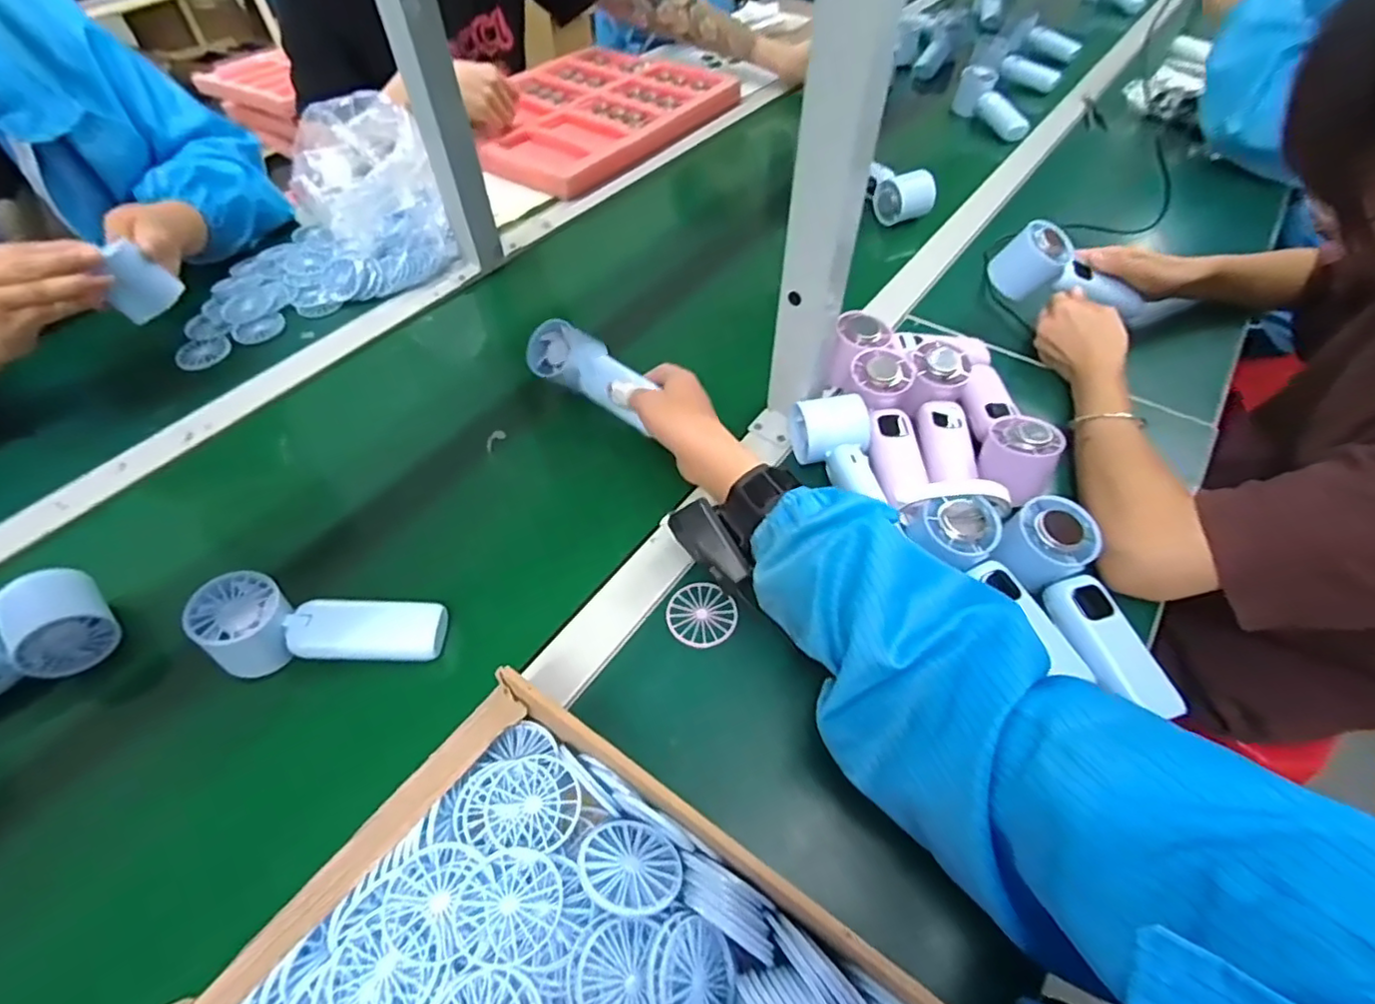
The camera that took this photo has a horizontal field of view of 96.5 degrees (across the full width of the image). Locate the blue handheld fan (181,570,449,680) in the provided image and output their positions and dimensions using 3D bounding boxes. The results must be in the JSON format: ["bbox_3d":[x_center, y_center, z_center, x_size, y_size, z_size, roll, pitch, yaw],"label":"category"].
[{"bbox_3d":[-0.250,0.089,0.424,0.157,0.046,0.057,6,49,-10],"label":"blue handheld fan"}]

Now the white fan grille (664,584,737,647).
[{"bbox_3d":[0.011,0.081,0.447,0.050,0.007,0.050,-1,50,1],"label":"white fan grille"}]

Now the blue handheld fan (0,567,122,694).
[{"bbox_3d":[-0.475,0.110,0.406,0.153,0.047,0.056,-35,58,-25],"label":"blue handheld fan"}]

